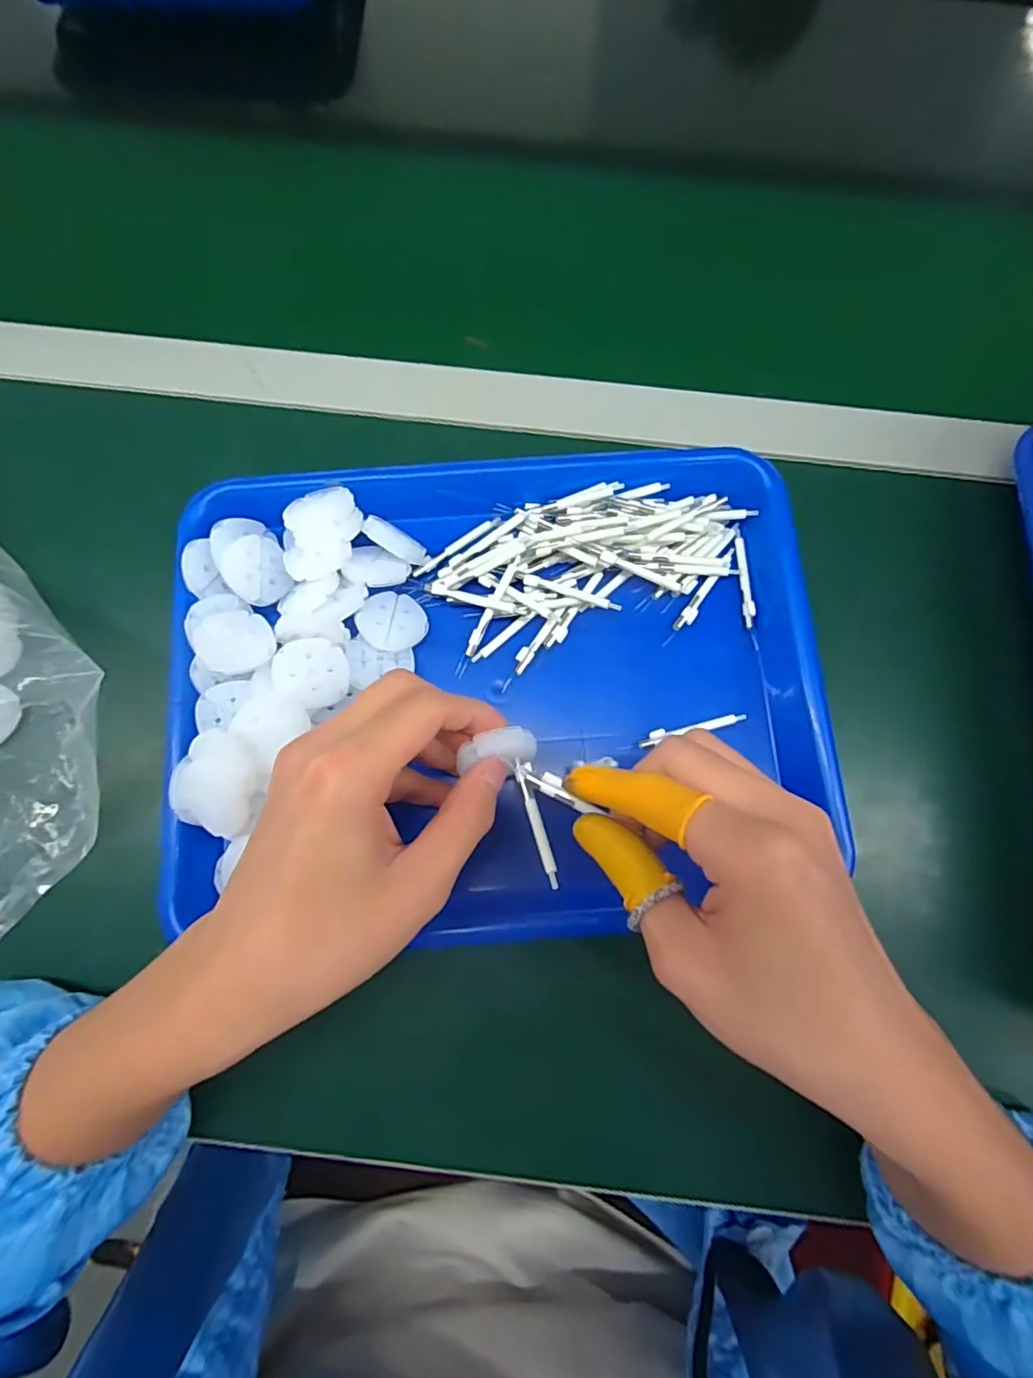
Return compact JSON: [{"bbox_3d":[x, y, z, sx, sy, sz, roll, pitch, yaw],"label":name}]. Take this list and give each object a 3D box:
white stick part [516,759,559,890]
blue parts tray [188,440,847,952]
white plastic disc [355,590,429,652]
[{"bbox_3d":[0.009,0.056,0.239,0.005,0.004,0.054,-16,79,-4],"label":"white stick part"},{"bbox_3d":[-0.006,-0.007,0.297,0.328,0.042,0.256,-3,78,-1],"label":"blue parts tray"},{"bbox_3d":[-0.066,-0.037,0.302,0.037,0.006,0.033,-20,77,-23],"label":"white plastic disc"}]

